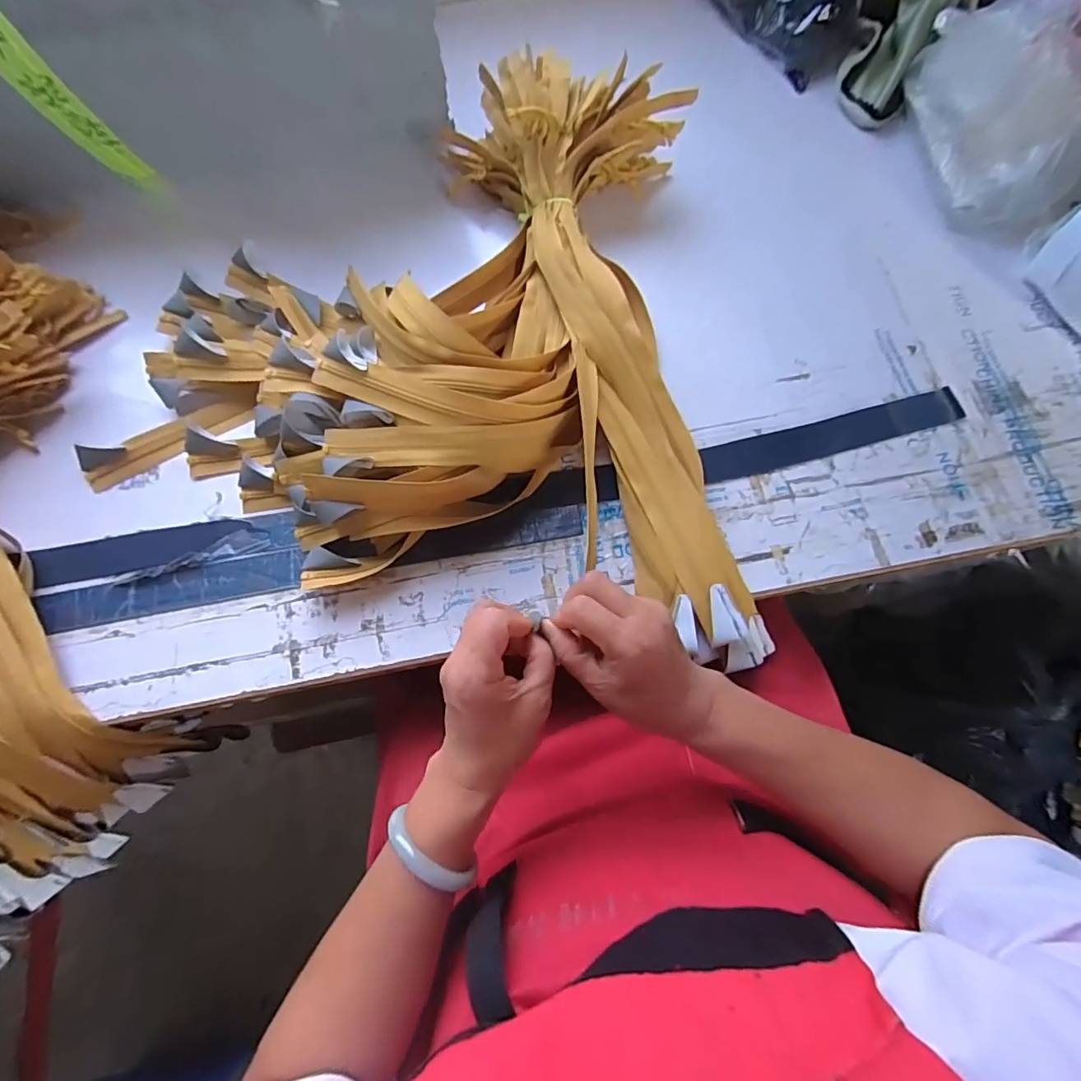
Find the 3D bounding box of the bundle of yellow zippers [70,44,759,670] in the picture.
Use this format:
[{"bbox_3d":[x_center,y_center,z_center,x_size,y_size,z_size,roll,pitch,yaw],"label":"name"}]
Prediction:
[{"bbox_3d":[-0.083,-0.224,0.526,0.625,0.104,0.557,10,74,4],"label":"bundle of yellow zippers"}]

